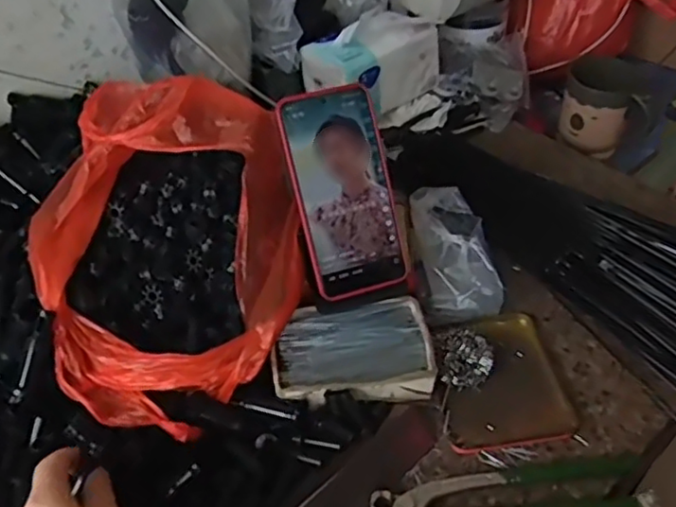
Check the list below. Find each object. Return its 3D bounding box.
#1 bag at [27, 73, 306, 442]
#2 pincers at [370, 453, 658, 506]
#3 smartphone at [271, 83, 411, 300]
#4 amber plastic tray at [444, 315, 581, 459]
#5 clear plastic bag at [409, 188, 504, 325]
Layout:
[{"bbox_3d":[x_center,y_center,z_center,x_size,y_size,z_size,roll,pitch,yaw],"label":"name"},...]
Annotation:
[{"bbox_3d":[-0.136,-0.008,0.516,0.208,0.151,0.267,-20,47,-12],"label":"bag"},{"bbox_3d":[0.122,0.168,0.450,0.195,0.017,0.044,-7,45,0],"label":"pincers"},{"bbox_3d":[0.005,-0.049,0.512,0.079,0.165,0.009,-16,9,-12],"label":"smartphone"},{"bbox_3d":[0.133,0.105,0.529,0.102,0.008,0.122,-10,45,-2],"label":"amber plastic tray"},{"bbox_3d":[0.105,-0.004,0.580,0.066,0.052,0.126,-9,65,-2],"label":"clear plastic bag"}]

